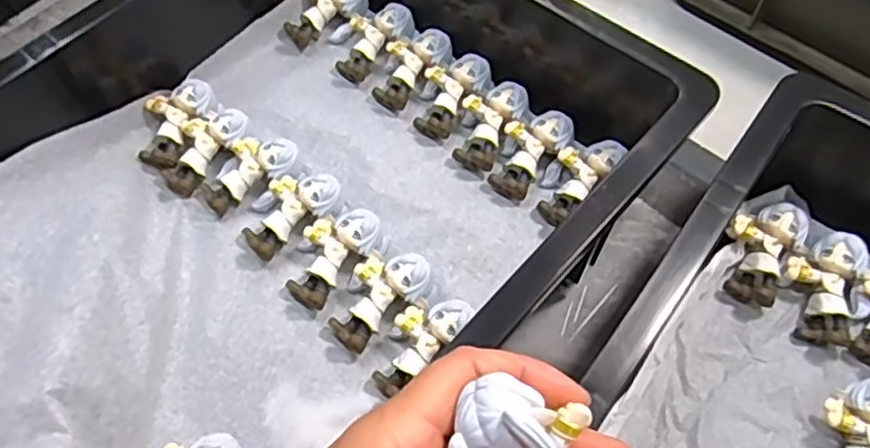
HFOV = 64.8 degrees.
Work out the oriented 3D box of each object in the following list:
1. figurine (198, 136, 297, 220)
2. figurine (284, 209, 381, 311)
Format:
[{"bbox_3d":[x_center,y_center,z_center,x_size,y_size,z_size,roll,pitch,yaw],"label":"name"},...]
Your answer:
[{"bbox_3d":[-0.116,-0.033,0.423,0.062,0.019,0.035,-39,66,-4],"label":"figurine"},{"bbox_3d":[-0.060,0.016,0.389,0.036,0.021,0.060,35,67,19],"label":"figurine"}]

